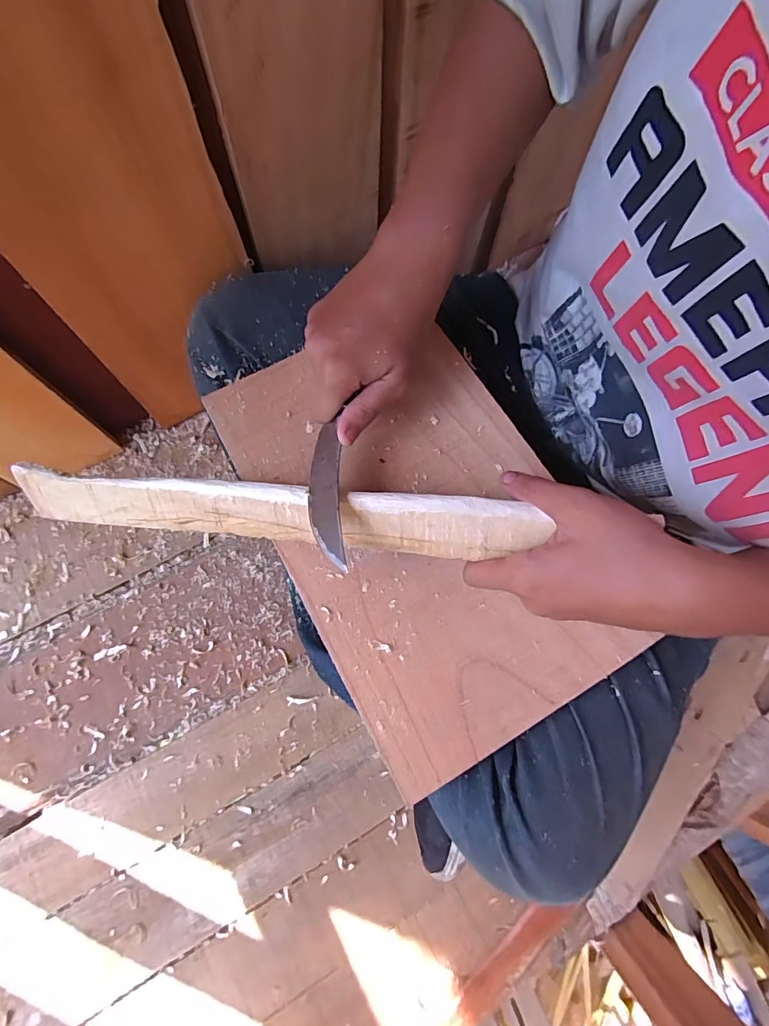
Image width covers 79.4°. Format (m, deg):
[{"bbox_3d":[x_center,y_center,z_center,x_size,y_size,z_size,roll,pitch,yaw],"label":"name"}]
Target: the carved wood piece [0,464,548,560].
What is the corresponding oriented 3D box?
[{"bbox_3d":[-0.086,0.000,0.325,0.371,0.031,0.033,4,74,10],"label":"carved wood piece"}]

